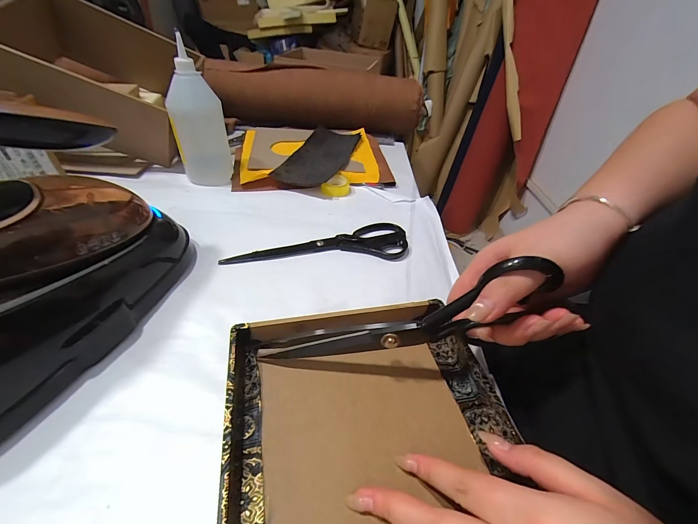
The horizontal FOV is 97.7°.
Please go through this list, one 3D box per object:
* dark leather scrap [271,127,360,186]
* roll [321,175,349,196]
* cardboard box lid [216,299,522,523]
[{"bbox_3d":[-0.054,-0.202,0.590,0.105,0.029,0.238,12,42,7],"label":"dark leather scrap"},{"bbox_3d":[-0.022,-0.131,0.519,0.045,0.024,0.045,3,42,-3],"label":"roll"},{"bbox_3d":[0.022,0.140,0.210,0.204,0.042,0.254,-5,43,-12],"label":"cardboard box lid"}]

